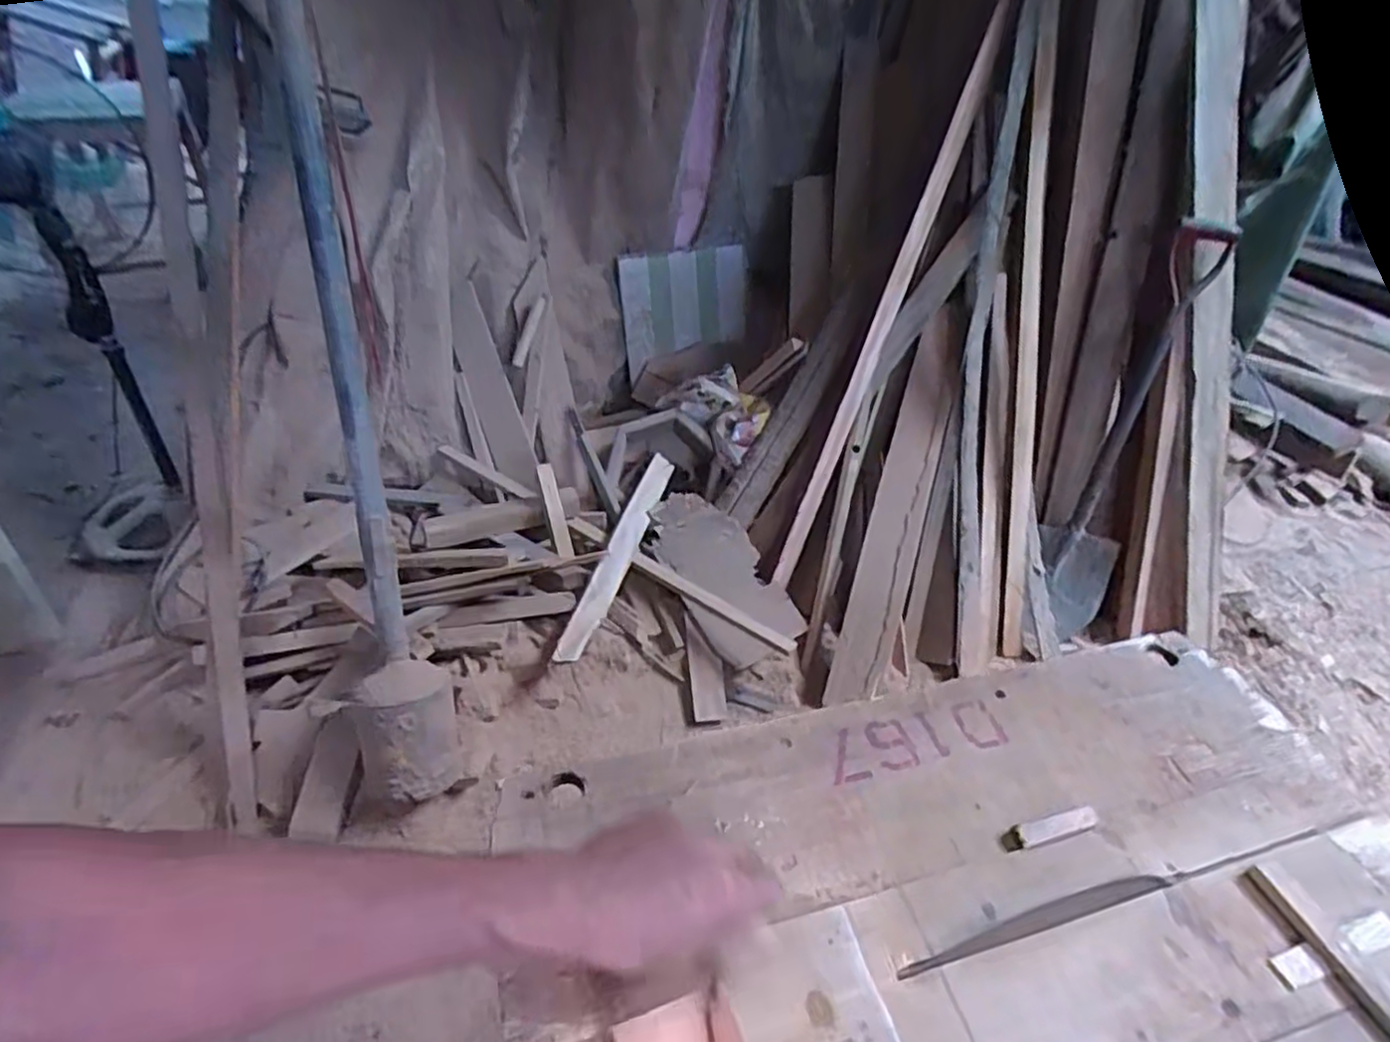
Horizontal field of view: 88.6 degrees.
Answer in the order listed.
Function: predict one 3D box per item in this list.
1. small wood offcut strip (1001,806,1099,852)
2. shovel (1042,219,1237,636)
[{"bbox_3d":[0.293,0.254,0.585,0.086,0.013,0.021,-6,39,-14],"label":"small wood offcut strip"},{"bbox_3d":[0.935,-0.153,1.564,0.176,0.932,0.159,12,14,6],"label":"shovel"}]

